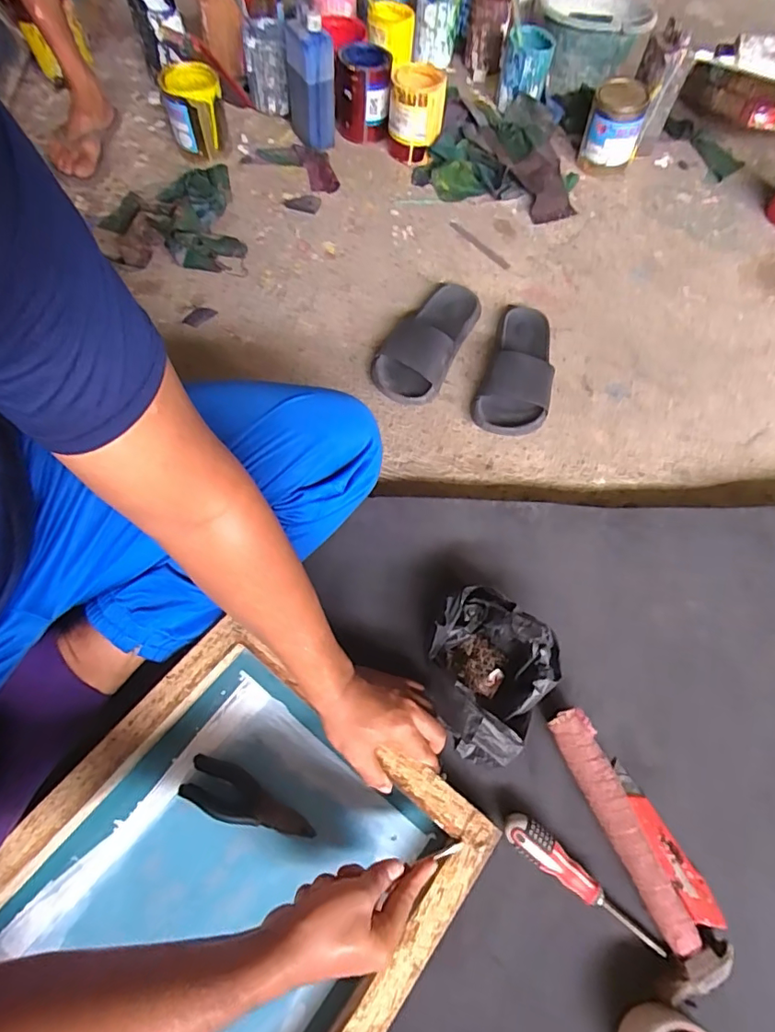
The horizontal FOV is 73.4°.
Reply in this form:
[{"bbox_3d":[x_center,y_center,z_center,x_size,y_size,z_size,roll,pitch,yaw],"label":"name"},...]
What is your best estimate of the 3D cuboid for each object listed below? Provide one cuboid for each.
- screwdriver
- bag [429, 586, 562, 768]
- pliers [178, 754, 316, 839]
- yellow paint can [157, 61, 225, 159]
[{"bbox_3d":[0.198,0.374,0.529,0.181,0.029,0.033,36,68,15],"label":"screwdriver"},{"bbox_3d":[0.106,0.172,0.578,0.141,0.108,0.169,34,67,14],"label":"bag"},{"bbox_3d":[-0.148,0.307,0.551,0.142,0.020,0.048,26,66,10],"label":"pliers"},{"bbox_3d":[-0.364,-0.771,0.989,0.106,0.117,0.111,-12,65,-8],"label":"yellow paint can"}]

